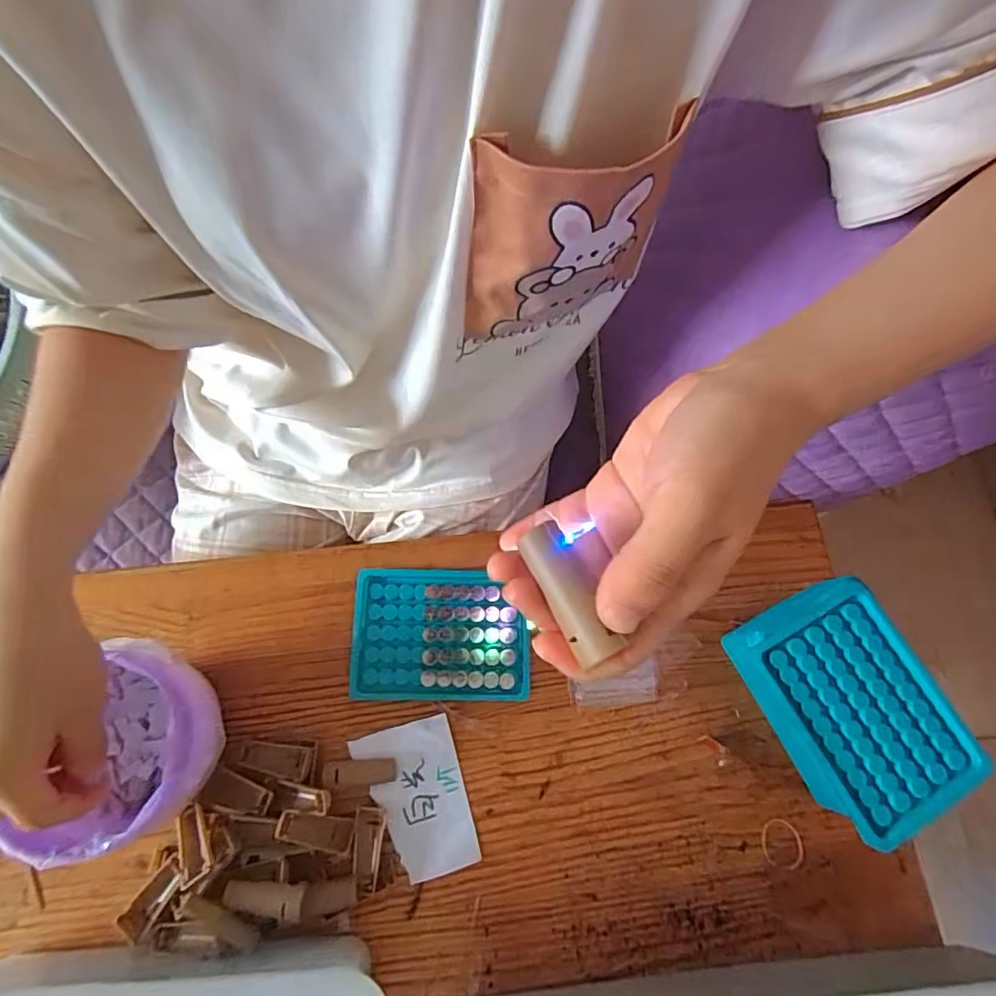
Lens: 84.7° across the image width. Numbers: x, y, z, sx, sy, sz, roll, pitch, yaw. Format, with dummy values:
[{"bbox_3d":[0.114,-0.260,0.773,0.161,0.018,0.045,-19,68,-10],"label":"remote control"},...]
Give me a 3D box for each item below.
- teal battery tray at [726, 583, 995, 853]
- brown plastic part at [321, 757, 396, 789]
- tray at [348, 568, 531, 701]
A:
[{"bbox_3d":[0.235,0.141,0.384,0.094,0.075,0.145,-25,75,-8],"label":"teal battery tray"},{"bbox_3d":[-0.097,0.192,0.381,0.049,0.008,0.017,-2,73,-2],"label":"brown plastic part"},{"bbox_3d":[-0.043,0.103,0.419,0.131,0.008,0.095,1,73,-1],"label":"tray"}]

